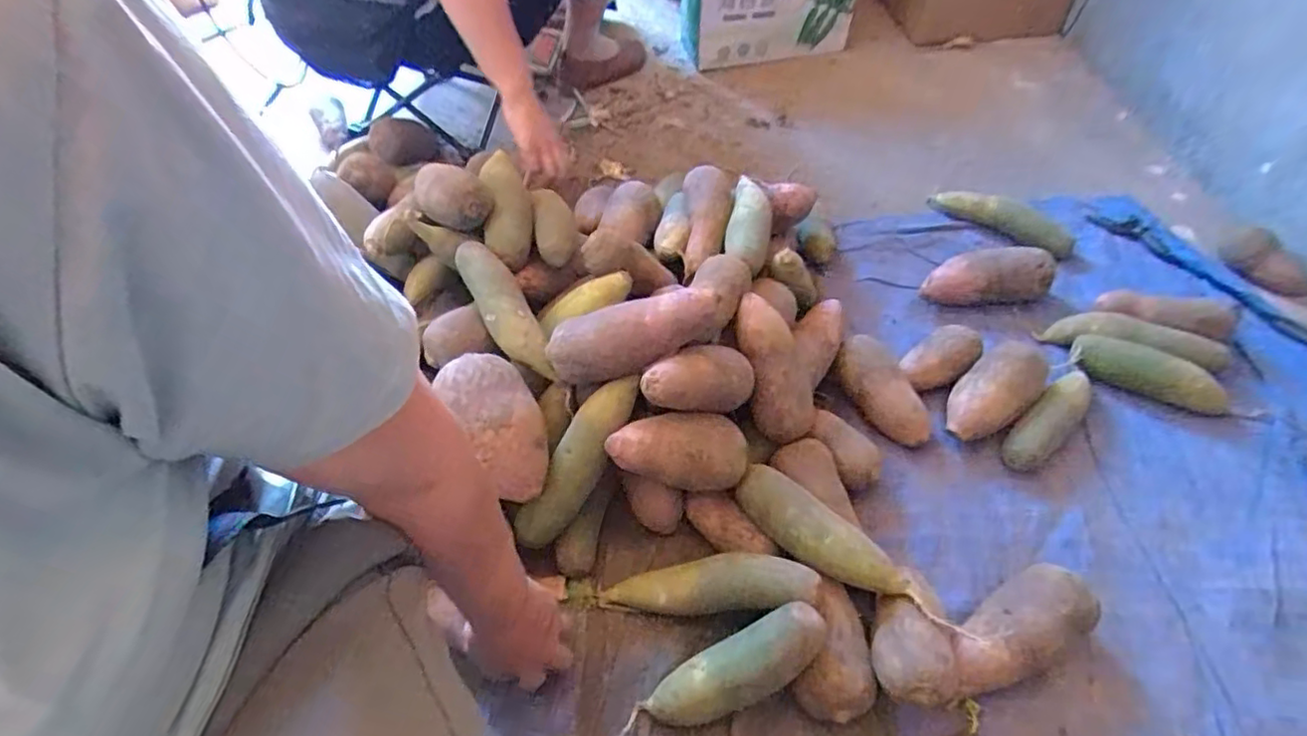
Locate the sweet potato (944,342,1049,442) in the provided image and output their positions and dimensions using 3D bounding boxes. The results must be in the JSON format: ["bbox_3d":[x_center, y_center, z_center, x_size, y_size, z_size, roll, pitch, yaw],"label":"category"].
[{"bbox_3d":[0.425,0.027,0.778,0.139,0.065,0.073,-33,58,-21],"label":"sweet potato"}]

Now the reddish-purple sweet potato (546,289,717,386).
[{"bbox_3d":[-0.022,-0.033,0.645,0.184,0.056,0.056,-19,52,9],"label":"reddish-purple sweet potato"}]

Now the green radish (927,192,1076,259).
[{"bbox_3d":[0.568,-0.248,1.025,0.227,0.043,0.058,25,56,19],"label":"green radish"}]

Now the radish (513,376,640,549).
[{"bbox_3d":[-0.080,0.100,0.653,0.045,0.044,0.205,34,98,25],"label":"radish"}]

